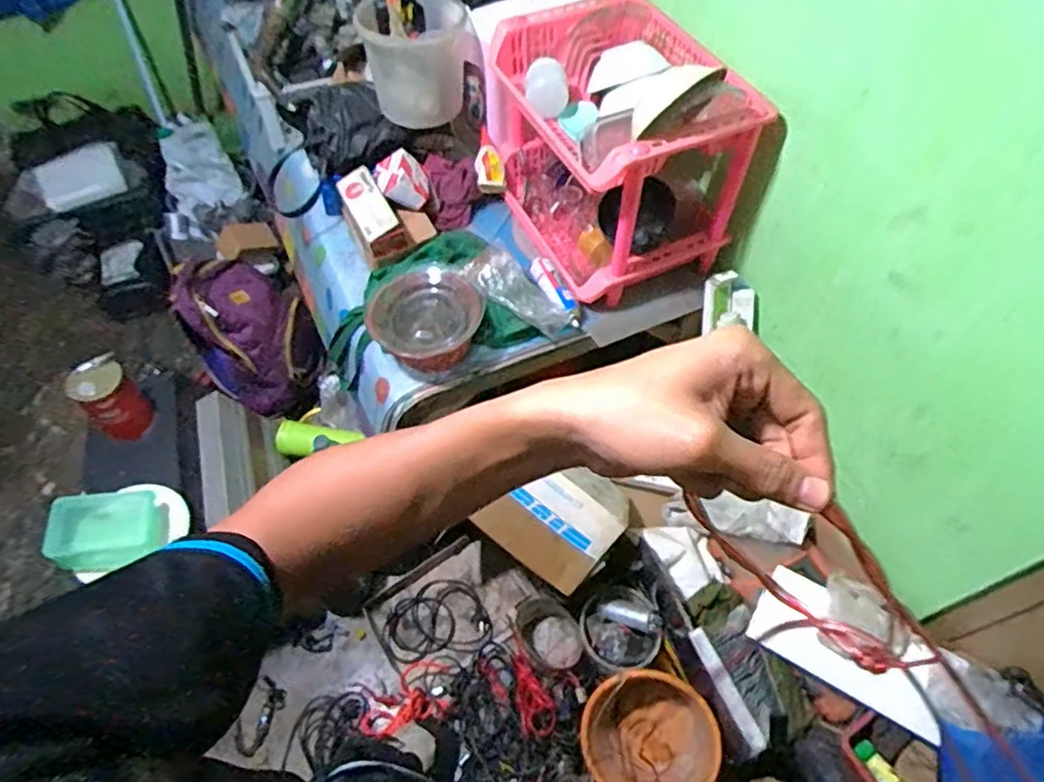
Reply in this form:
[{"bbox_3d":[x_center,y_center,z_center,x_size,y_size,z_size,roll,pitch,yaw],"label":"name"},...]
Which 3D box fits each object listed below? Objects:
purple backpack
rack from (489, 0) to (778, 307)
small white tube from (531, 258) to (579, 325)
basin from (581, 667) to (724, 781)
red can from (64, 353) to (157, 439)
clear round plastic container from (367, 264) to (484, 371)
[{"bbox_3d":[-0.681,-0.135,1.609,0.271,0.343,0.304,-34,63,-22],"label":"purple backpack"},{"bbox_3d":[0.172,-0.464,1.186,0.335,0.371,0.451,-20,58,-14],"label":"rack"},{"bbox_3d":[0.069,-0.193,1.193,0.045,0.019,0.169,-25,60,-17],"label":"small white tube"},{"bbox_3d":[0.242,0.670,1.196,0.241,0.170,0.236,1,56,-1],"label":"basin"},{"bbox_3d":[-0.842,0.017,1.281,0.096,0.173,0.106,37,63,22],"label":"red can"},{"bbox_3d":[-0.177,-0.138,1.130,0.207,0.121,0.181,1,56,0],"label":"clear round plastic container"}]

